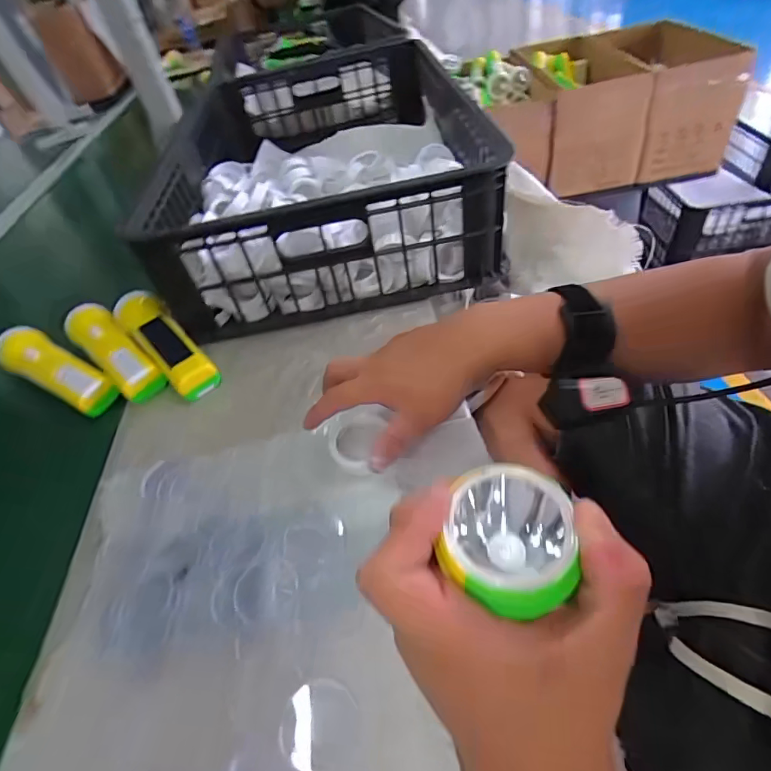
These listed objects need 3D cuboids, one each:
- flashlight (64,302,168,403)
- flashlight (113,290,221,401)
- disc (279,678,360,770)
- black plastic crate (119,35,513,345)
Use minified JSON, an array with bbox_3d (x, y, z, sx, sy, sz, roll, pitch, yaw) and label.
[{"bbox_3d":[-0.296,-0.039,0.499,0.167,0.039,0.047,32,57,33],"label":"flashlight"},{"bbox_3d":[-0.239,-0.048,0.494,0.045,0.048,0.168,-35,51,-24],"label":"flashlight"},{"bbox_3d":[-0.036,0.192,0.259,0.042,0.006,0.042,-4,45,4],"label":"disc"},{"bbox_3d":[-0.105,-0.339,0.697,0.416,0.154,0.653,-7,45,1],"label":"black plastic crate"}]

